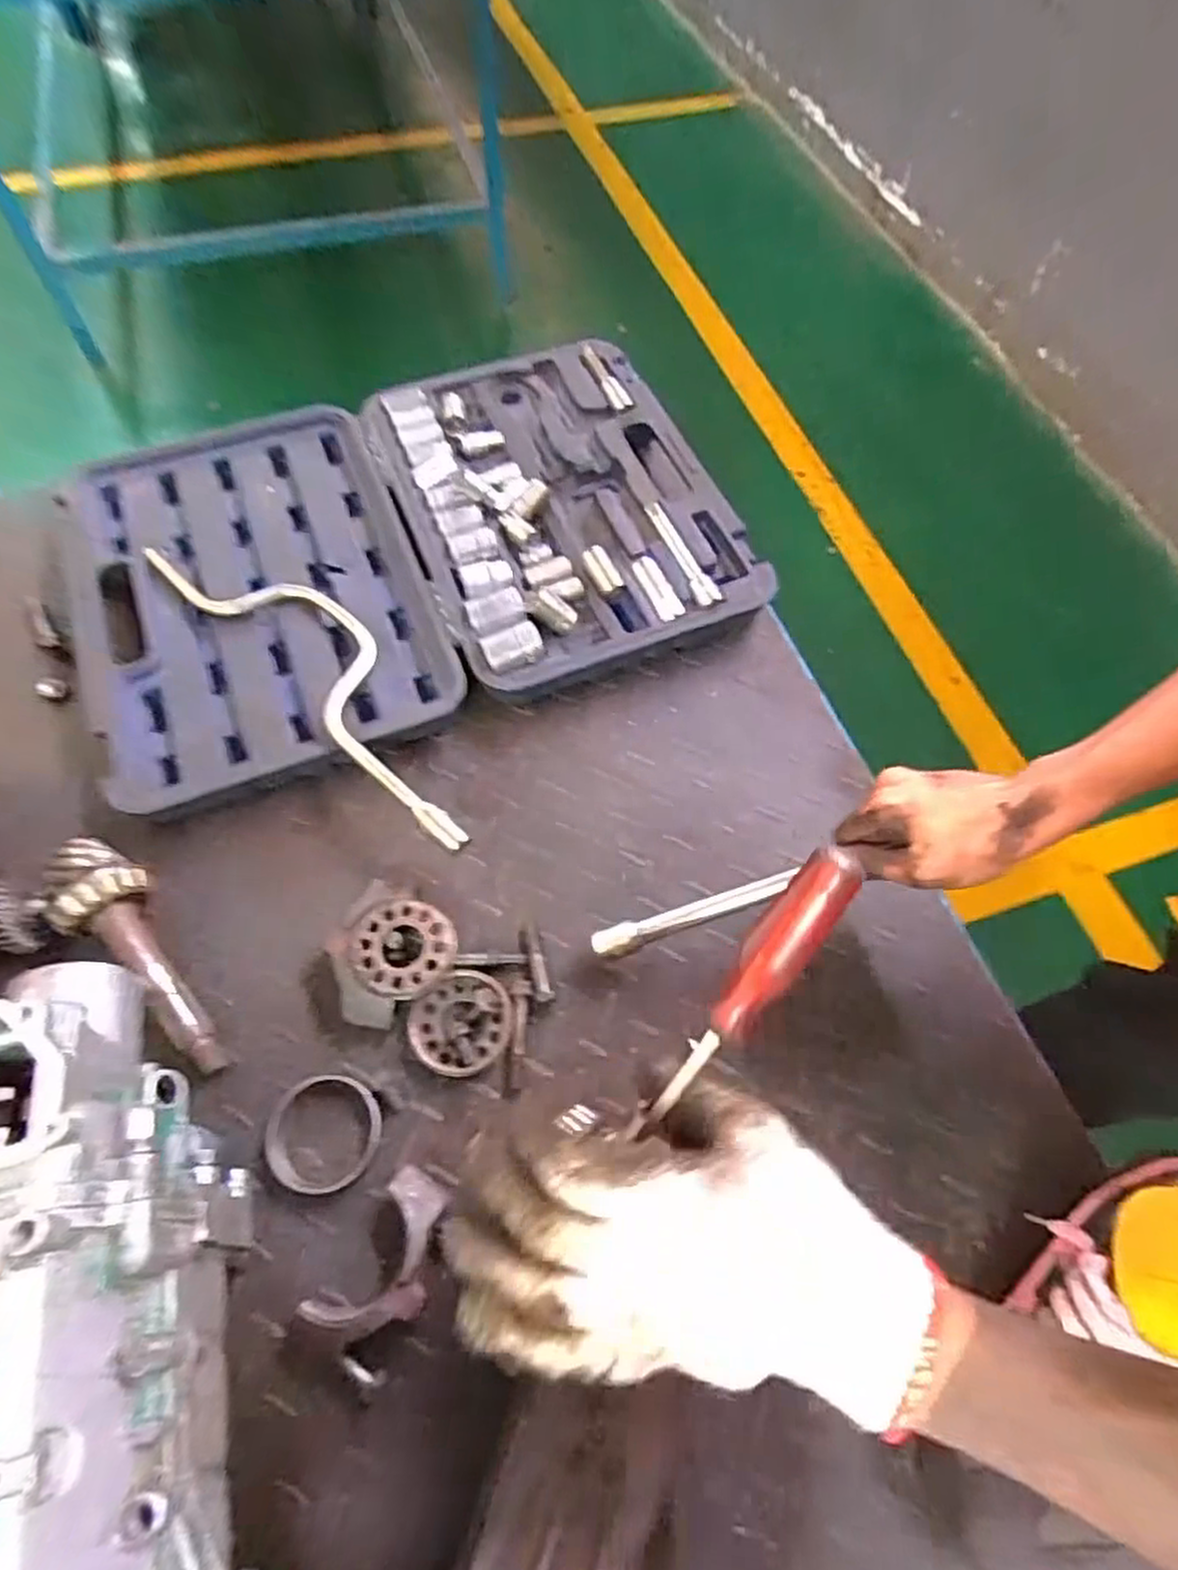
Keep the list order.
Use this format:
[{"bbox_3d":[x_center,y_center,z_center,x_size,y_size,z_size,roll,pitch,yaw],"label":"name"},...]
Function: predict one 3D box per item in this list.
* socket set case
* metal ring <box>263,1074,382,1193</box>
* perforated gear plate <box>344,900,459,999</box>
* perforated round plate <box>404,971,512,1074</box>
[{"bbox_3d":[-0.160,-0.223,0.677,0.547,0.045,0.383,-19,65,-12],"label":"socket set case"},{"bbox_3d":[-0.167,0.219,0.474,0.068,0.013,0.066,1,63,-2],"label":"metal ring"},{"bbox_3d":[-0.129,0.114,0.521,0.070,0.023,0.065,1,63,-2],"label":"perforated gear plate"},{"bbox_3d":[-0.088,0.162,0.512,0.064,0.014,0.067,1,63,-2],"label":"perforated round plate"}]

